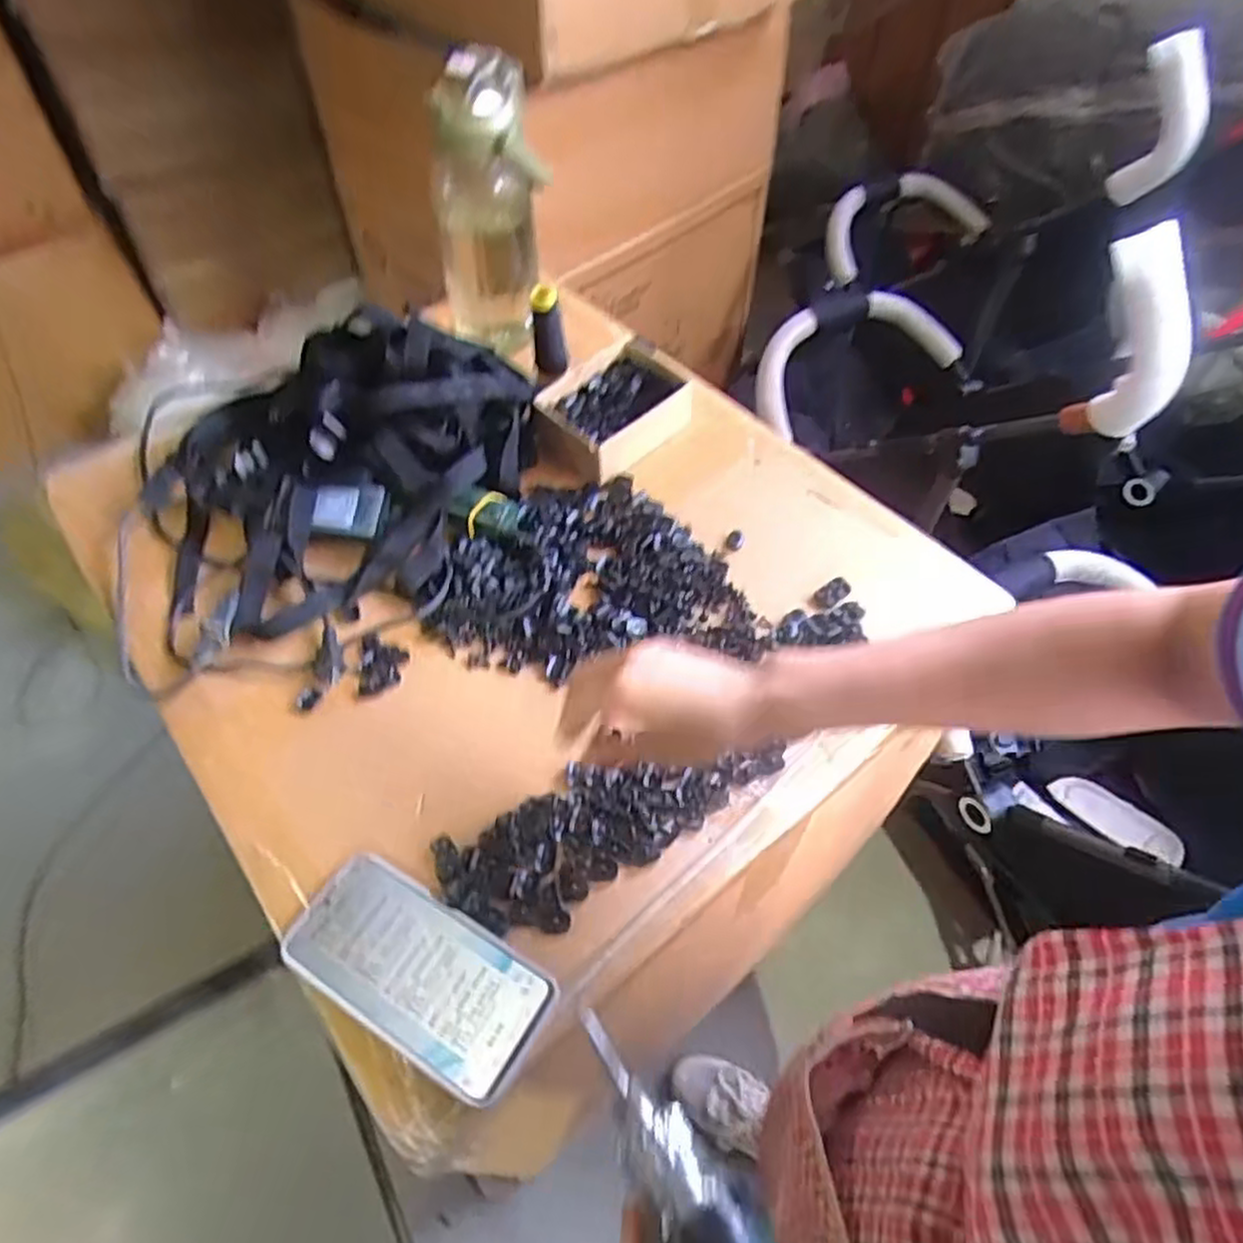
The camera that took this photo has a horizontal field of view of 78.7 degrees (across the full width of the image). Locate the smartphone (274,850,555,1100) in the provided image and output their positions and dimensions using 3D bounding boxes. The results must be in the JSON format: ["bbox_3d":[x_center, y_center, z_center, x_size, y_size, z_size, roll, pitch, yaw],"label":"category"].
[{"bbox_3d":[-0.125,0.213,0.466,0.166,0.017,0.079,26,57,18],"label":"smartphone"}]

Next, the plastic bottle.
[{"bbox_3d":[-0.129,-0.392,0.738,0.095,0.272,0.088,-12,54,-10],"label":"plastic bottle"}]

